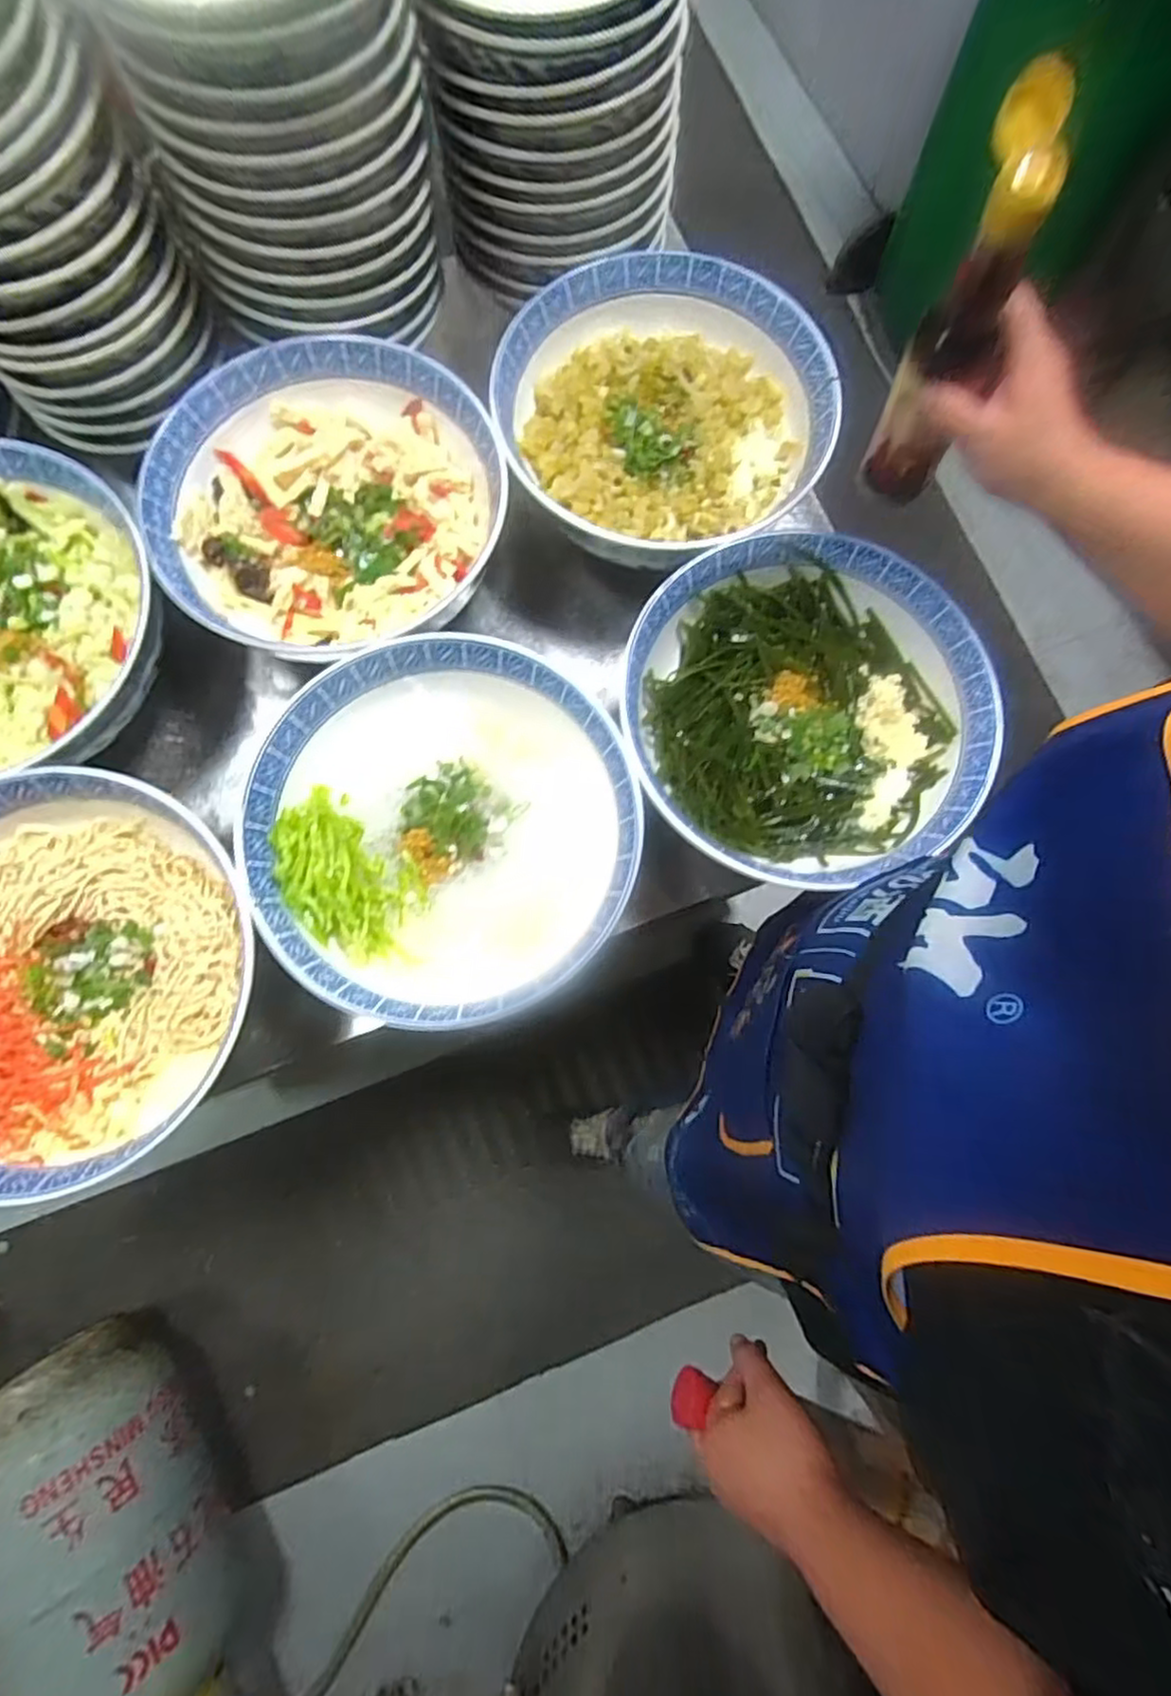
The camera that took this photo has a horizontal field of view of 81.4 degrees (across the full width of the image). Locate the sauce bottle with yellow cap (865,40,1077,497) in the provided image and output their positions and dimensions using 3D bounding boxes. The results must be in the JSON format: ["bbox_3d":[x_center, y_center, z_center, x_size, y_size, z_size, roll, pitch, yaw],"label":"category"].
[{"bbox_3d":[0.247,-0.336,0.461,0.054,0.259,0.053,23,74,11],"label":"sauce bottle with yellow cap"}]

